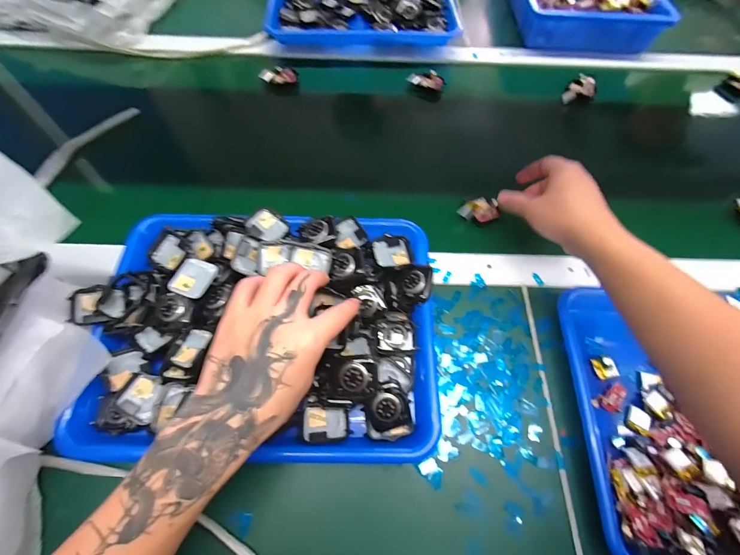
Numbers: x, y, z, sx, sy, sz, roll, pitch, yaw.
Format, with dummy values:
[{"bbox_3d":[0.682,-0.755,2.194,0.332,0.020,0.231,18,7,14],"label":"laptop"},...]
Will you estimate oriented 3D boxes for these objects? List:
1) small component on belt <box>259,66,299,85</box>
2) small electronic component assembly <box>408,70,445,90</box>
[{"bbox_3d":[-0.147,-0.328,0.540,0.058,0.016,0.023,-6,65,-5],"label":"small component on belt"},{"bbox_3d":[0.094,-0.326,0.547,0.060,0.014,0.026,10,64,3],"label":"small electronic component assembly"}]

